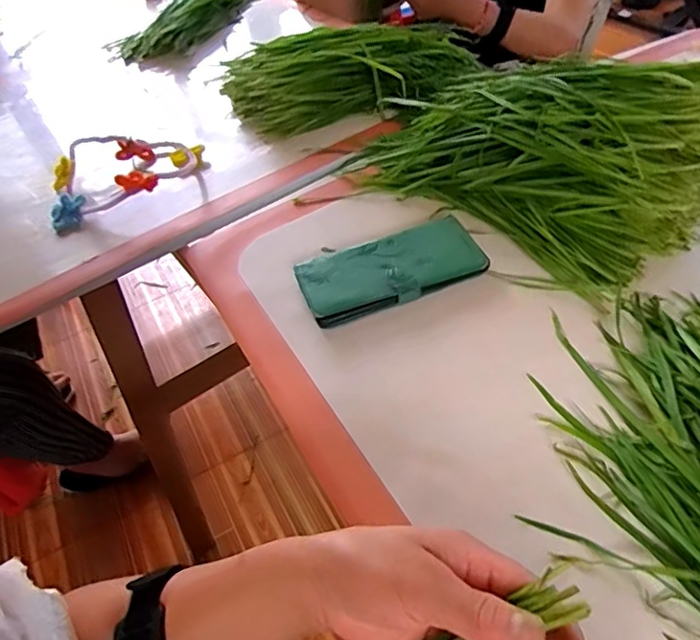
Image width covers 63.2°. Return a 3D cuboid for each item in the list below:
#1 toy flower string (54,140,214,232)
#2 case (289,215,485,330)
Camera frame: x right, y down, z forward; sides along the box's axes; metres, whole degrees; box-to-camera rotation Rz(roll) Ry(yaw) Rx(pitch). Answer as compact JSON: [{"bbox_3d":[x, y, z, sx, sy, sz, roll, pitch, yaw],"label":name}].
[{"bbox_3d":[-0.267,-0.174,0.670,0.179,0.053,0.147,-12,47,-2],"label":"toy flower string"},{"bbox_3d":[0.034,-0.047,0.507,0.155,0.024,0.076,-20,48,-10],"label":"case"}]

